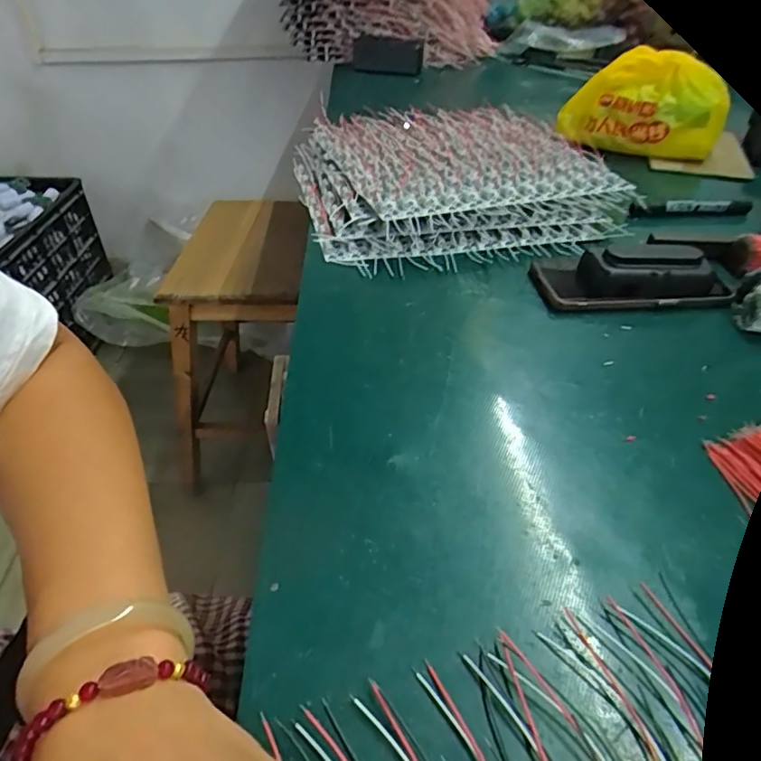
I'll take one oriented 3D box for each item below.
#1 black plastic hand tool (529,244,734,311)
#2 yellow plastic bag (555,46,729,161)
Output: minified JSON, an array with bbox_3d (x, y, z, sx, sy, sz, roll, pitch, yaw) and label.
[{"bbox_3d":[0.218,-0.097,0.476,0.152,0.043,0.070,0,42,-3],"label":"black plastic hand tool"},{"bbox_3d":[0.339,-0.362,0.704,0.194,0.111,0.097,28,51,29],"label":"yellow plastic bag"}]

